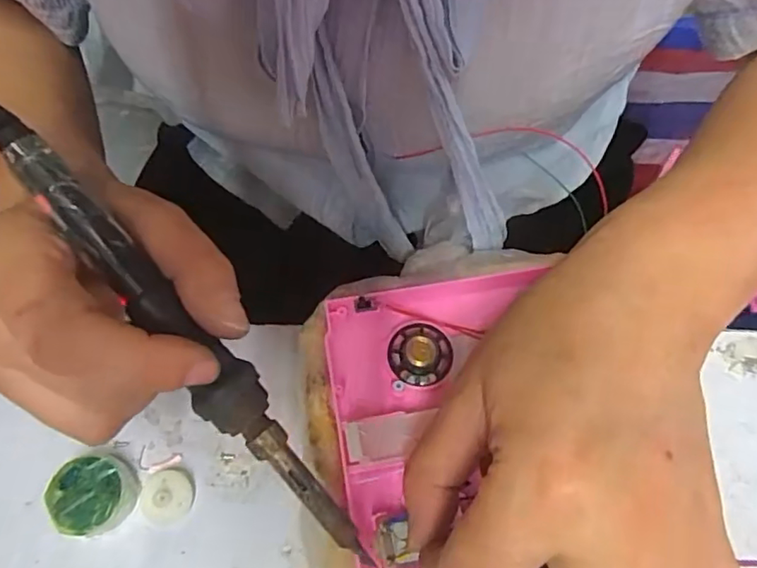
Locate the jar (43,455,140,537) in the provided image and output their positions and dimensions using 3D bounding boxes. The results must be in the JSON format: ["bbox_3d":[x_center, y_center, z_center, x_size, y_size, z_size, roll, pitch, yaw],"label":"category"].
[{"bbox_3d":[-0.126,0.093,0.246,0.032,0.017,0.031,0,63,0],"label":"jar"}]

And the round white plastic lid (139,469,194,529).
[{"bbox_3d":[-0.096,0.096,0.250,0.023,0.006,0.024,0,63,0],"label":"round white plastic lid"}]

